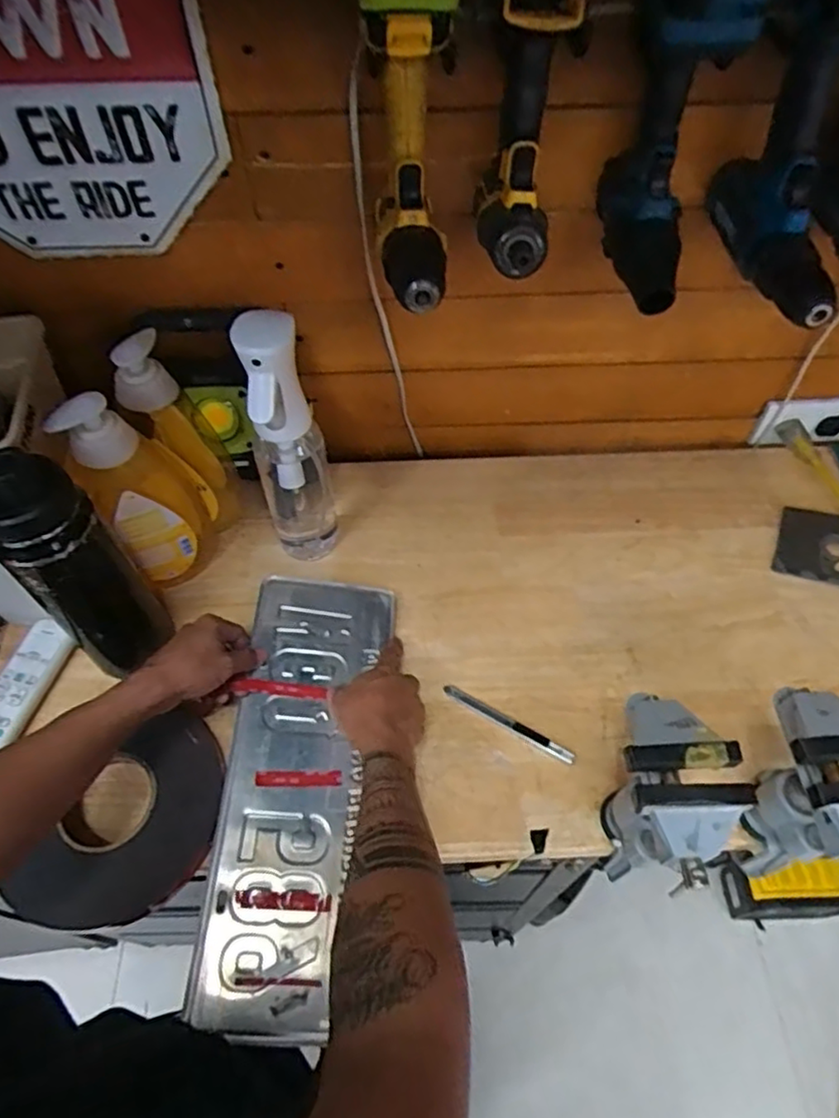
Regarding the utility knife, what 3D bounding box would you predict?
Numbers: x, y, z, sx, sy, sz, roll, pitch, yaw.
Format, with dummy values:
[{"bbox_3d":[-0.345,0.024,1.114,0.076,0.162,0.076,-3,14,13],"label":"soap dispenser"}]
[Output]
[{"bbox_3d":[0.084,0.153,0.623,0.133,0.006,0.012,27,60,18],"label":"utility knife"}]

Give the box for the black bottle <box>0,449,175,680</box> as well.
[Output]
[{"bbox_3d":[-0.280,0.011,0.544,0.074,0.240,0.069,-38,63,-23],"label":"black bottle"}]

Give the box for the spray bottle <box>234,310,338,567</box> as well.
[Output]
[{"bbox_3d":[-0.124,-0.113,0.633,0.065,0.283,0.094,-10,56,-6],"label":"spray bottle"}]

